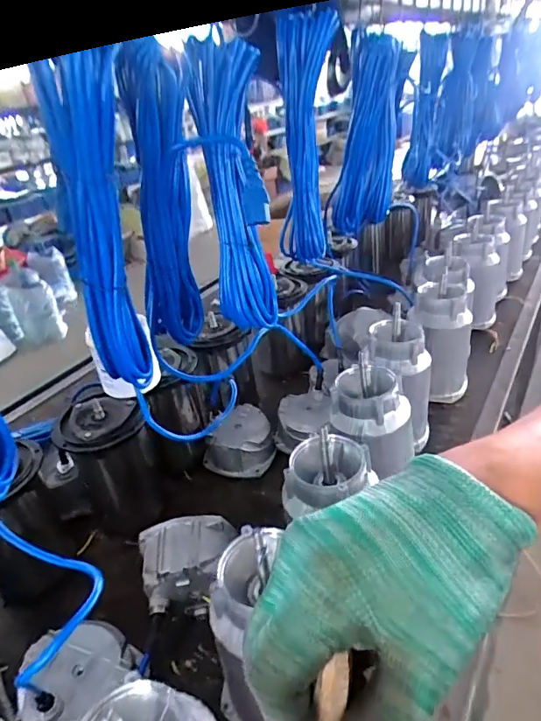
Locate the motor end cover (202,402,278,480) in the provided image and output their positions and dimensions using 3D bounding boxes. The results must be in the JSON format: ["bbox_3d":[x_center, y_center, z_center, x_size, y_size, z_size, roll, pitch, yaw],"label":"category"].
[{"bbox_3d":[-0.053,0.151,0.922,0.123,0.073,0.130,21,40,39],"label":"motor end cover"}]

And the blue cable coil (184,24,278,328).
[{"bbox_3d":[-0.044,-0.215,0.657,0.082,0.345,0.069,-6,30,1],"label":"blue cable coil"}]

